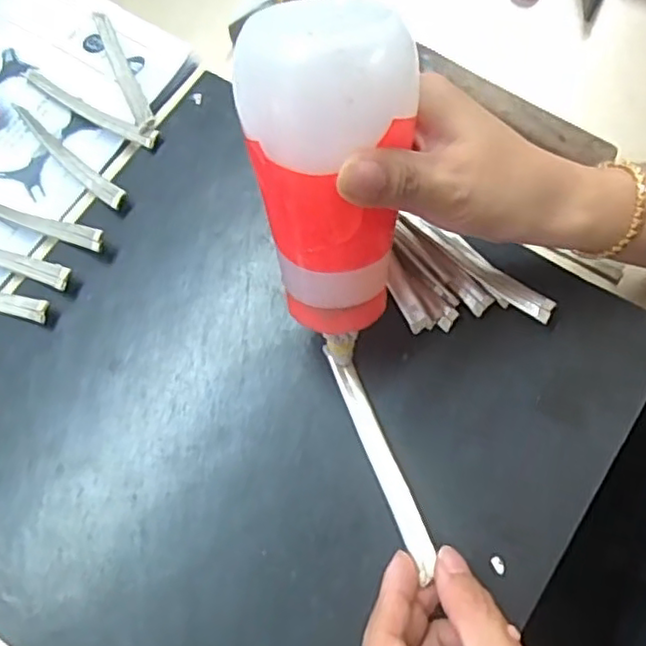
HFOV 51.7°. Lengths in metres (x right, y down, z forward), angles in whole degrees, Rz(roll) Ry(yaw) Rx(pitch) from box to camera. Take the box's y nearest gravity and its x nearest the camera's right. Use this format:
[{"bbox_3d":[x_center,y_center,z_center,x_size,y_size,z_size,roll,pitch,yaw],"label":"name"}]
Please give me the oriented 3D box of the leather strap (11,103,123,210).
[{"bbox_3d":[-0.152,-0.099,0.396,0.012,0.010,0.116,-43,62,-13],"label":"leather strap"}]

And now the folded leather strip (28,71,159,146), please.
[{"bbox_3d":[-0.143,-0.132,0.411,0.117,0.009,0.010,30,73,24],"label":"folded leather strip"}]

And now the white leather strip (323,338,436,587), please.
[{"bbox_3d":[0.026,0.061,0.313,0.012,0.011,0.112,-21,59,-6],"label":"white leather strip"}]

